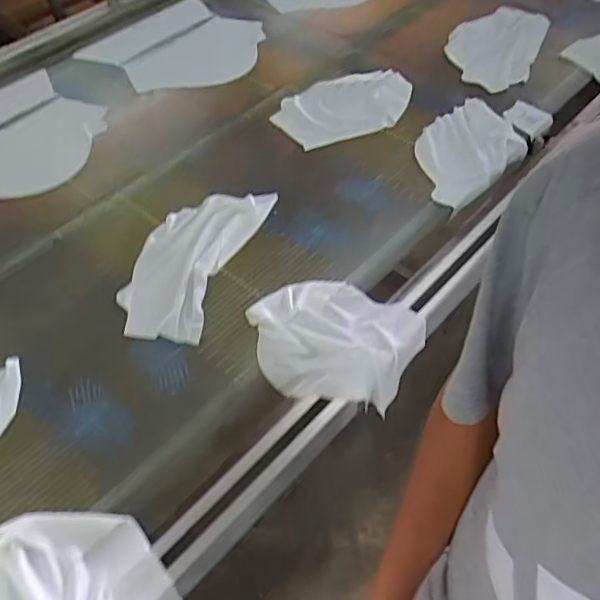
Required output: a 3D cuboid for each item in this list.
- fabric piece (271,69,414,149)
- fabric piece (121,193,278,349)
[{"bbox_3d":[0.106,-0.439,1.303,0.335,0.017,0.210,-18,58,-15],"label":"fabric piece"},{"bbox_3d":[-0.193,-0.079,1.030,0.176,0.024,0.347,14,53,14],"label":"fabric piece"}]

